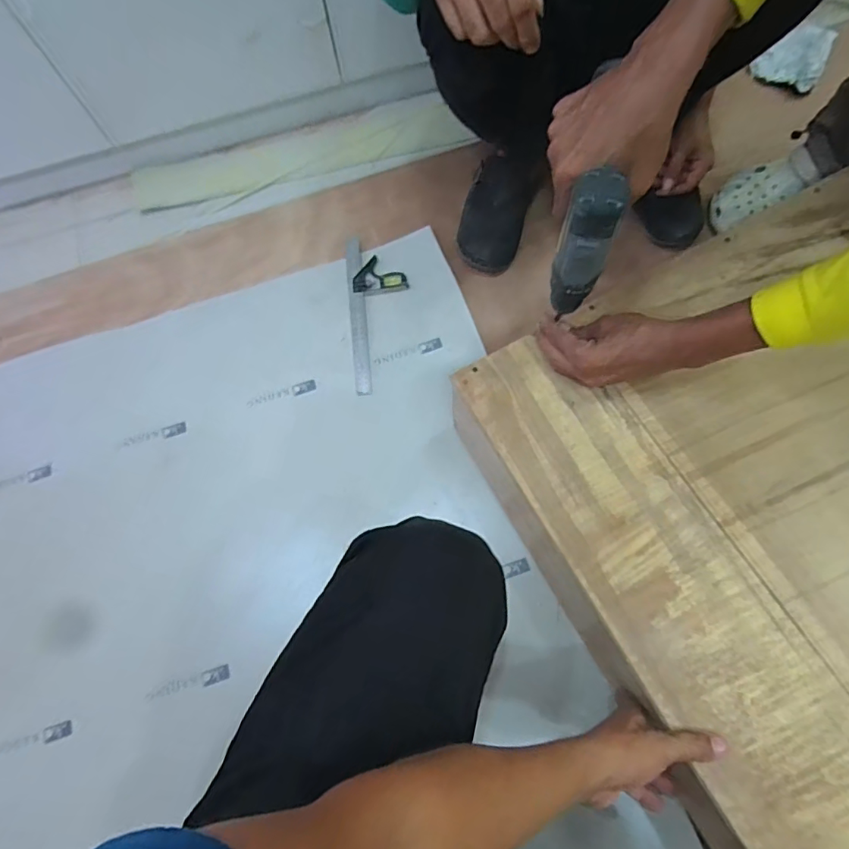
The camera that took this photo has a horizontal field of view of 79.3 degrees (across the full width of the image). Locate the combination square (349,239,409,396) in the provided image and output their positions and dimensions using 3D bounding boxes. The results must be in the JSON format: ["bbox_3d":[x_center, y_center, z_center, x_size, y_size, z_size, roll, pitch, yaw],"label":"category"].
[{"bbox_3d":[-0.079,-0.195,0.880,0.098,0.014,0.292,-4,71,2],"label":"combination square"}]

